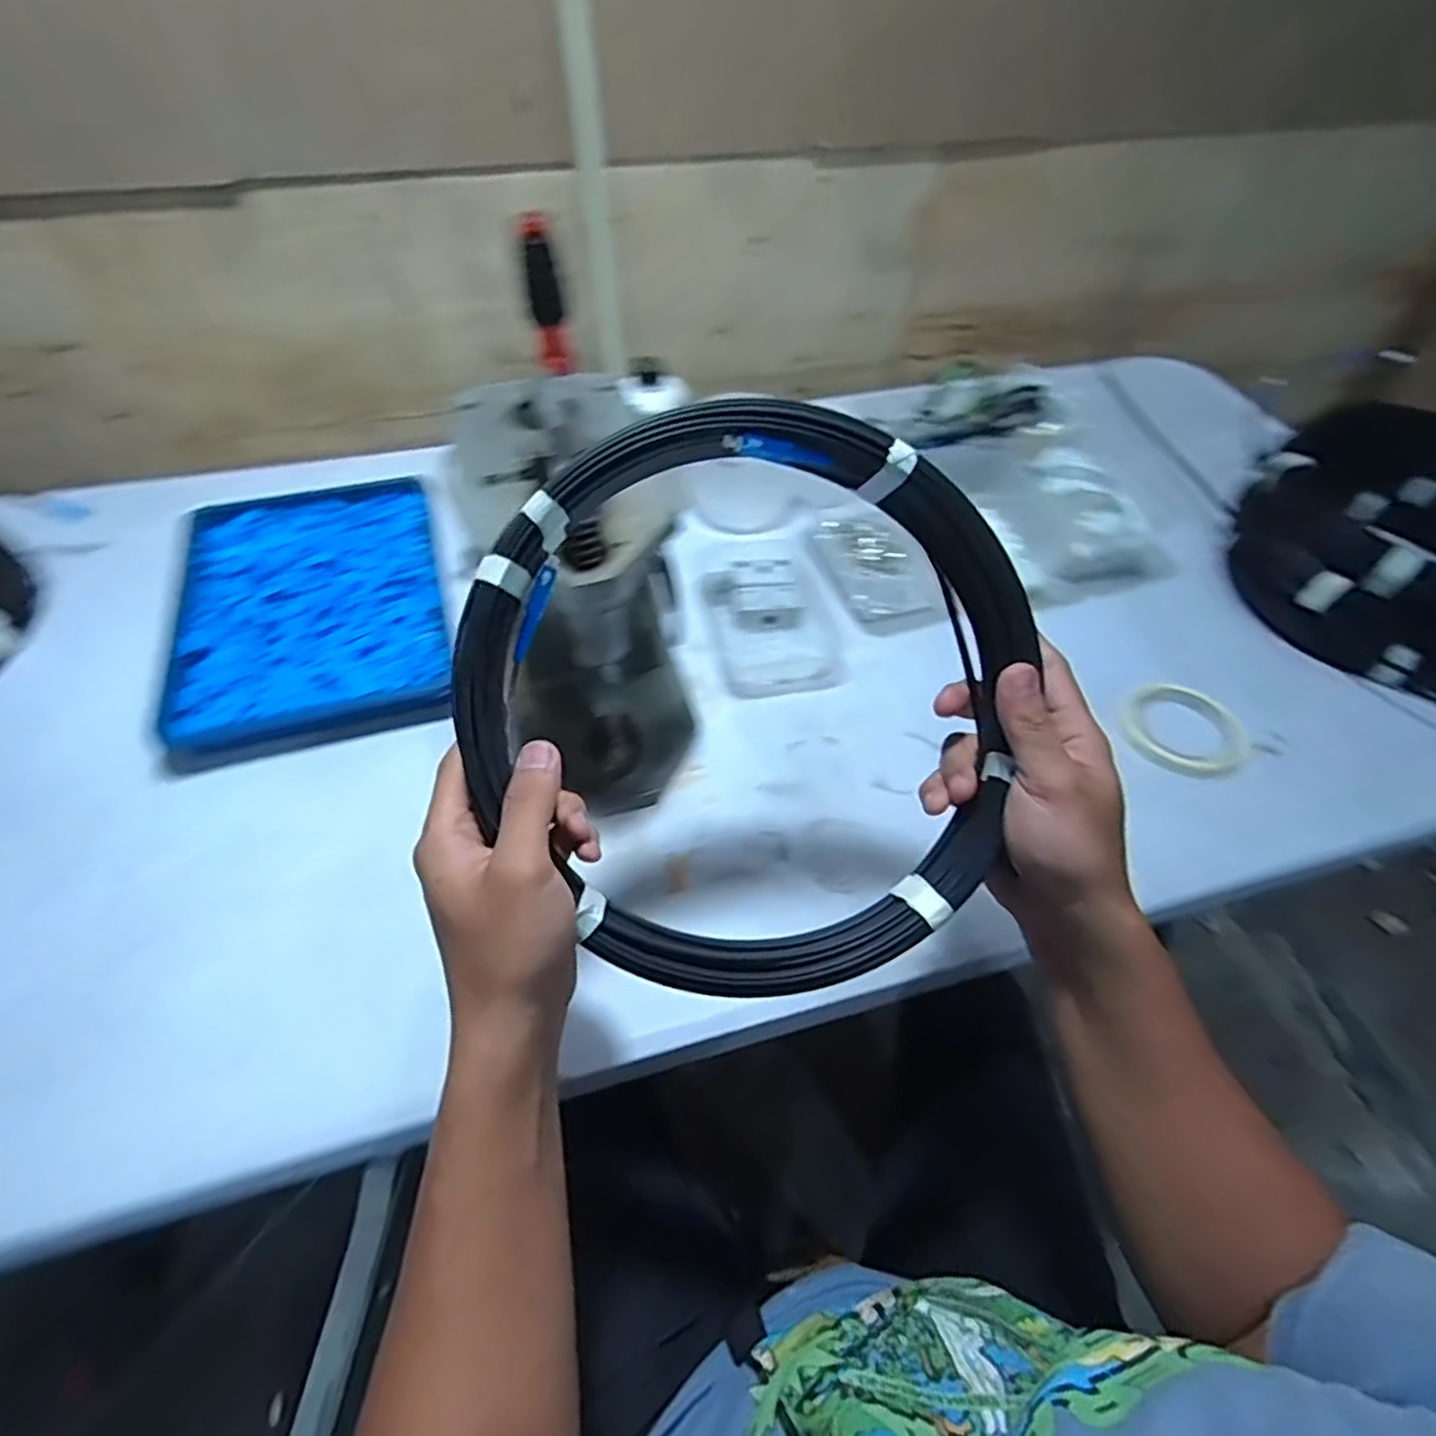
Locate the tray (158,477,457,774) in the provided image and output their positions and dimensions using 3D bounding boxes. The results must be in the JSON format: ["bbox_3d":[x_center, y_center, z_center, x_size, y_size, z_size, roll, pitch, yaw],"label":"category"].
[{"bbox_3d":[-0.384,-0.113,0.685,0.231,0.034,0.329,-14,53,-13],"label":"tray"}]

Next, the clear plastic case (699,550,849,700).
[{"bbox_3d":[0.052,-0.098,0.700,0.119,0.035,0.165,-11,52,-11],"label":"clear plastic case"}]

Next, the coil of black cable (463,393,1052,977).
[{"bbox_3d":[0.018,-0.008,0.347,0.267,0.043,0.262,0,92,-9],"label":"coil of black cable"}]

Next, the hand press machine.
[{"bbox_3d":[-0.101,-0.136,0.548,0.151,0.307,0.298,-8,52,-9],"label":"hand press machine"}]

